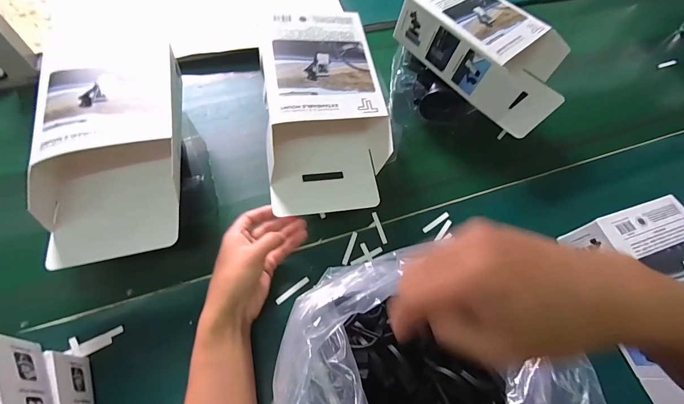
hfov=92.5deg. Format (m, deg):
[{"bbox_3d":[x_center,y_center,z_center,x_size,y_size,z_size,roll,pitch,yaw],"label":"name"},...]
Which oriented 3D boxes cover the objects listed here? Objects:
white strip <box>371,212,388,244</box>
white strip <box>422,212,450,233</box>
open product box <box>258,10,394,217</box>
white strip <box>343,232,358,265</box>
[{"bbox_3d":[0.051,0.034,0.439,0.007,0.004,0.046,-16,66,-7],"label":"white strip"},{"bbox_3d":[0.130,0.028,0.450,0.047,0.006,0.008,-32,69,-14],"label":"white strip"},{"bbox_3d":[-0.024,-0.118,0.409,0.141,0.095,0.239,-7,65,-3],"label":"open product box"},{"bbox_3d":[0.010,0.060,0.425,0.007,0.004,0.046,22,68,-3],"label":"white strip"}]

